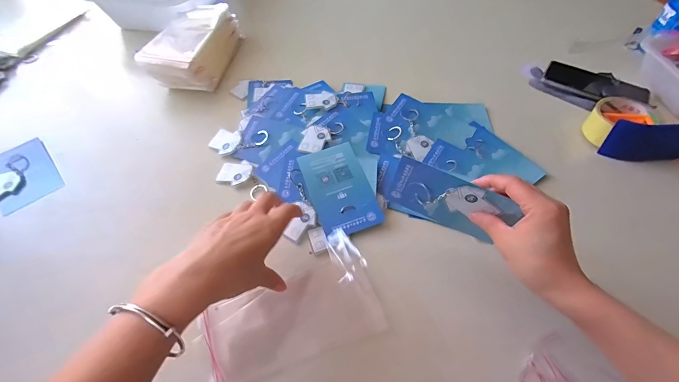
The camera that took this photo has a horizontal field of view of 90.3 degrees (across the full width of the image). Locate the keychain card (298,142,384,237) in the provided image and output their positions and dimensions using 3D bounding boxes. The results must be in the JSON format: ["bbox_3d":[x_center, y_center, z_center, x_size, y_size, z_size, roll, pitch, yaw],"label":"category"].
[{"bbox_3d":[-0.001,-0.005,0.463,0.080,0.004,0.134,-19,62,-8],"label":"keychain card"}]

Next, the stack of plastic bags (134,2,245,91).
[{"bbox_3d":[-0.283,-0.279,0.654,0.128,0.069,0.214,3,53,4],"label":"stack of plastic bags"}]

